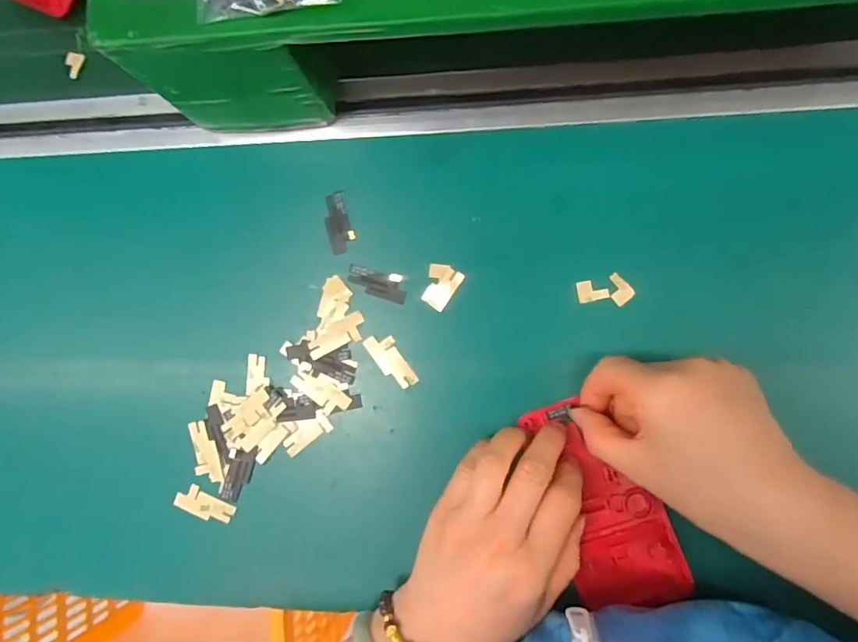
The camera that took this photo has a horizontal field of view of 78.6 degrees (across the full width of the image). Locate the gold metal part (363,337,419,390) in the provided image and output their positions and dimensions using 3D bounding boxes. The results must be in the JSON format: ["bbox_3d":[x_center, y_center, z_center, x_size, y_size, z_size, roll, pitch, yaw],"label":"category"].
[{"bbox_3d":[-0.024,0.025,0.331,0.017,0.006,0.039,-33,84,5],"label":"gold metal part"}]

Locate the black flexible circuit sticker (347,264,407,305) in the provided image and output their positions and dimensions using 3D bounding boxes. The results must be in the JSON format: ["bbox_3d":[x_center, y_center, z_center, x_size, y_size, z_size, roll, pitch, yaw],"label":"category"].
[{"bbox_3d":[-0.033,-0.024,0.337,0.039,0.006,0.017,16,89,8],"label":"black flexible circuit sticker"}]

